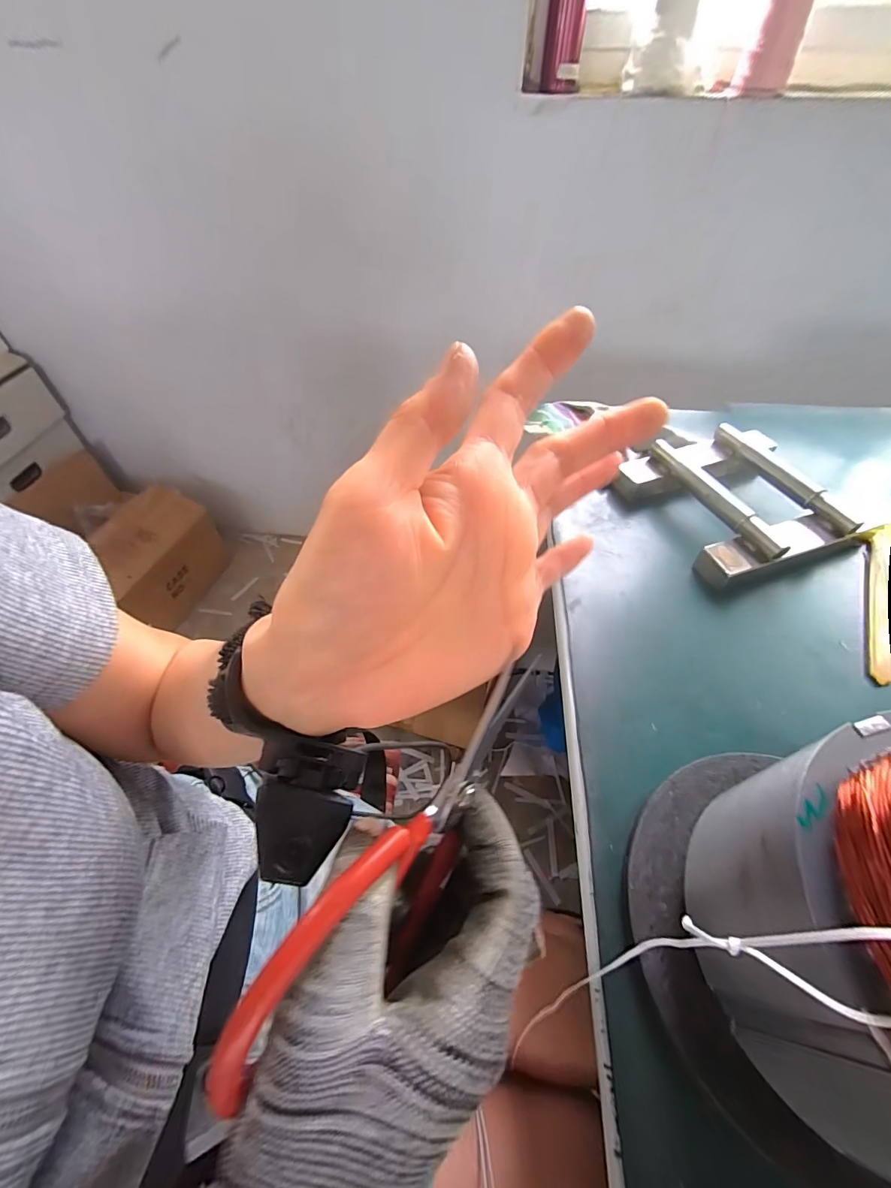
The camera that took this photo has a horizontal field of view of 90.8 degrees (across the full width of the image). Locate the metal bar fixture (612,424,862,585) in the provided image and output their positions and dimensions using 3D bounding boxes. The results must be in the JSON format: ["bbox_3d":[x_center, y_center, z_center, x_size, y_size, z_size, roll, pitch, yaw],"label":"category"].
[{"bbox_3d":[0.304,-0.108,0.473,0.179,0.047,0.196,-16,53,-12],"label":"metal bar fixture"}]

